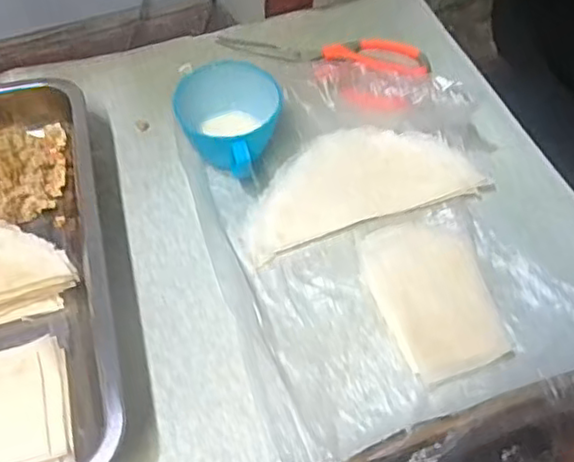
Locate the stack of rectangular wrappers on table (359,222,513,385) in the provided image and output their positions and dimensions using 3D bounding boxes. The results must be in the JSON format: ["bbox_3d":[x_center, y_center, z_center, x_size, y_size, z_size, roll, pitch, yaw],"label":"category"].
[{"bbox_3d":[0.109,0.046,0.479,0.086,0.006,0.124,-11,56,-9],"label":"stack of rectangular wrappers on table"}]

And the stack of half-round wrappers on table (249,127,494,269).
[{"bbox_3d":[0.056,-0.044,0.538,0.197,0.011,0.091,-16,57,-13],"label":"stack of half-round wrappers on table"}]

